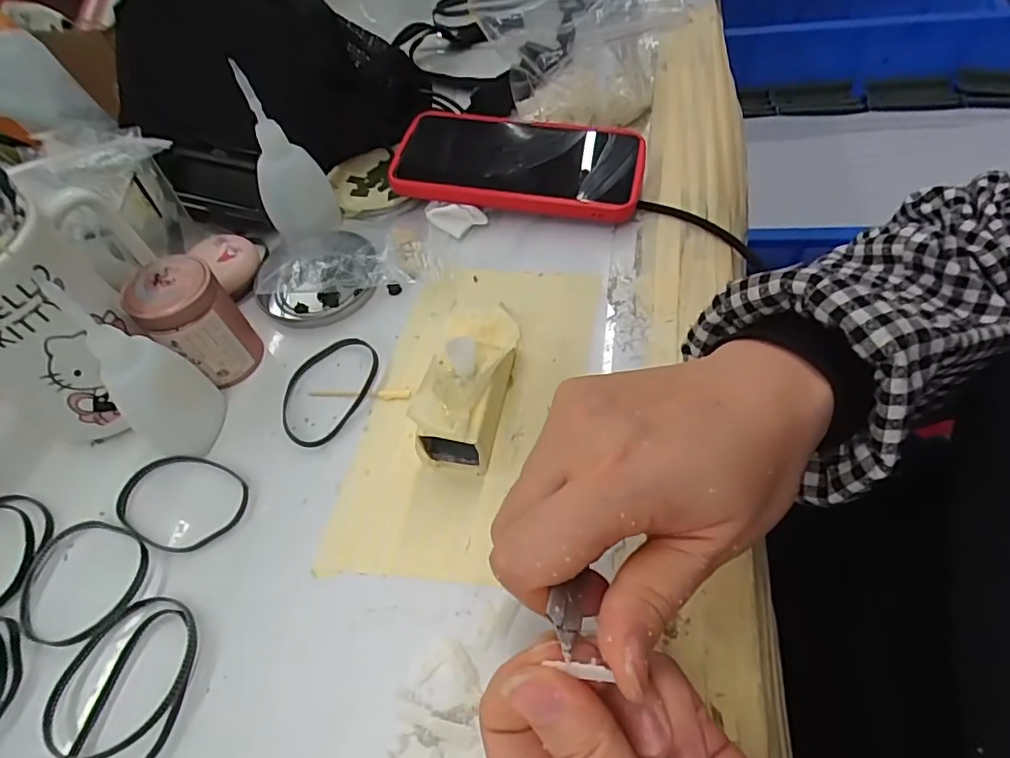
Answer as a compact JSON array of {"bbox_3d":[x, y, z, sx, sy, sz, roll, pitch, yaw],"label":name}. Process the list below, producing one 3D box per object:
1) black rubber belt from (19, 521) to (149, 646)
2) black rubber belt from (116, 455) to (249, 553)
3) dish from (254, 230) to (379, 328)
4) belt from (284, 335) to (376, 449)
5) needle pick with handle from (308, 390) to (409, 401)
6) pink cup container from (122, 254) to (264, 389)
[{"bbox_3d":[-0.201,0.095,0.269,0.063,0.008,0.056,16,58,16],"label":"black rubber belt"},{"bbox_3d":[-0.165,0.062,0.289,0.069,0.004,0.049,13,57,14],"label":"black rubber belt"},{"bbox_3d":[-0.120,-0.071,0.365,0.073,0.019,0.073,-15,55,-6],"label":"dish"},{"bbox_3d":[-0.101,0.004,0.322,0.047,0.005,0.072,23,60,19],"label":"belt"},{"bbox_3d":[-0.082,0.009,0.318,0.058,0.004,0.007,1,55,6],"label":"needle pick with handle"},{"bbox_3d":[-0.170,-0.030,0.316,0.038,0.065,0.044,34,65,25],"label":"pink cup container"}]

